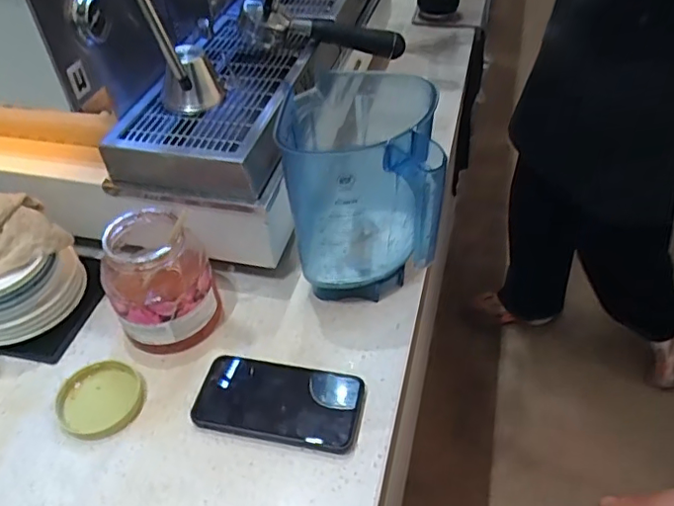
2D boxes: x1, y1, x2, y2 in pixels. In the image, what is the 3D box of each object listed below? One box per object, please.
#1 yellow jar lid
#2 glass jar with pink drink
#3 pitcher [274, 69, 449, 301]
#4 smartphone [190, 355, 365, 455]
[{"bbox_3d":[-0.237,0.146,0.572,0.080,0.022,0.078,-1,44,1],"label":"yellow jar lid"},{"bbox_3d":[-0.186,0.031,0.601,0.105,0.134,0.088,-19,47,-18],"label":"glass jar with pink drink"},{"bbox_3d":[0.027,-0.057,0.617,0.152,0.234,0.162,2,44,6],"label":"pitcher"},{"bbox_3d":[-0.057,0.145,0.561,0.161,0.018,0.081,8,45,10],"label":"smartphone"}]

